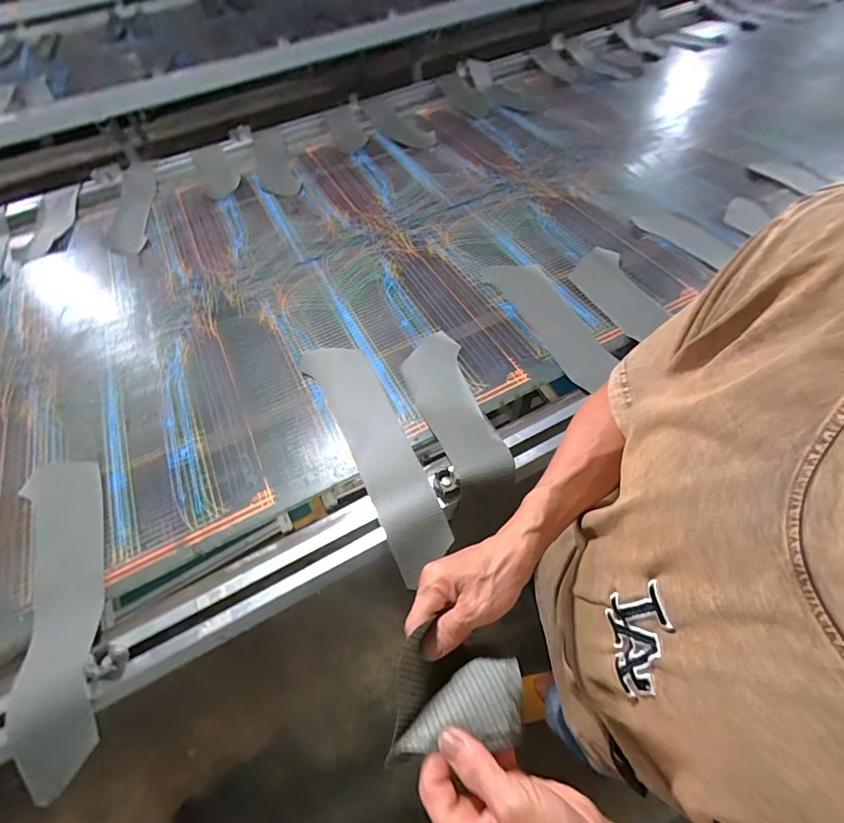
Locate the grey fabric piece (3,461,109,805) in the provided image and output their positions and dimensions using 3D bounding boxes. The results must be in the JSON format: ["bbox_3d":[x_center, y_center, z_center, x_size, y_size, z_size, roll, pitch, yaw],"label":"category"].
[{"bbox_3d":[-0.476,0.232,0.541,0.097,0.027,0.428,-24,57,-11],"label":"grey fabric piece"}]

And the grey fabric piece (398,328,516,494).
[{"bbox_3d":[0.045,-0.015,0.655,0.108,0.040,0.321,-15,56,-6],"label":"grey fabric piece"}]

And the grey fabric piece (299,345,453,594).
[{"bbox_3d":[-0.078,0.038,0.652,0.103,0.024,0.430,-24,55,-15],"label":"grey fabric piece"}]

